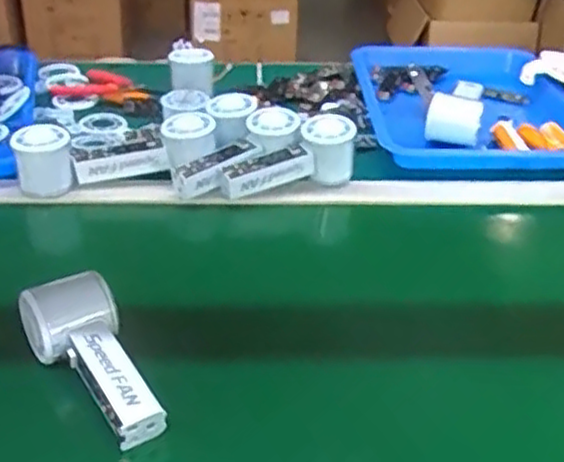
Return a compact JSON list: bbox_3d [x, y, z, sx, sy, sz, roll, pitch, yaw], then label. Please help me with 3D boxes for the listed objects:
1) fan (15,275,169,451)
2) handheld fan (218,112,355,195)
[{"bbox_3d":[-0.138,0.091,0.535,0.065,0.049,0.137,-15,37,-24],"label":"fan"},{"bbox_3d":[0.009,-0.071,0.810,0.151,0.064,0.044,-23,39,-11],"label":"handheld fan"}]

